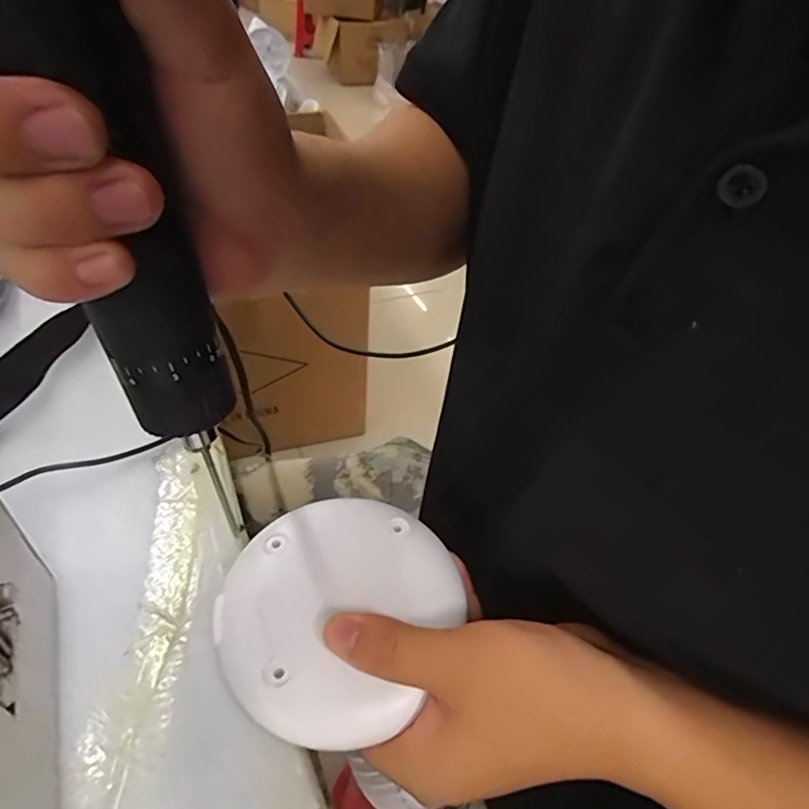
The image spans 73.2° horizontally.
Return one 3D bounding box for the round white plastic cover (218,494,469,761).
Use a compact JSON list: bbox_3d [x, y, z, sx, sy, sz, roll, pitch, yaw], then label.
[{"bbox_3d":[-0.030,0.087,0.243,0.097,0.013,0.105,3,44,-3],"label":"round white plastic cover"}]

